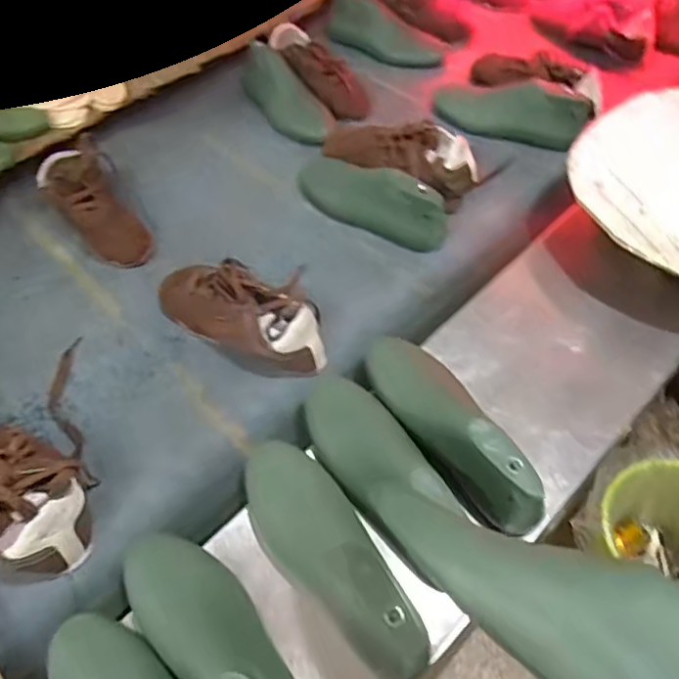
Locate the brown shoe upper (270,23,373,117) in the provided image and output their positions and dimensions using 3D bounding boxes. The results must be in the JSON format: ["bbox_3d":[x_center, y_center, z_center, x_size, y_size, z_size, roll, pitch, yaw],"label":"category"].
[{"bbox_3d":[-0.047,-0.486,1.081,0.076,0.070,0.245,-35,61,-19],"label":"brown shoe upper"}]

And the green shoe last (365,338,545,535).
[{"bbox_3d":[0.117,0.085,0.638,0.093,0.094,0.264,-23,57,-12],"label":"green shoe last"}]

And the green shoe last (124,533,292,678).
[{"bbox_3d":[-0.107,0.264,0.525,0.259,0.077,0.085,36,63,28],"label":"green shoe last"}]

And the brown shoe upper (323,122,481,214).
[{"bbox_3d":[0.103,-0.298,0.954,0.259,0.088,0.114,27,61,19],"label":"brown shoe upper"}]

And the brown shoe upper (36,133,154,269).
[{"bbox_3d":[-0.372,-0.206,0.907,0.108,0.087,0.231,-29,73,-18],"label":"brown shoe upper"}]

